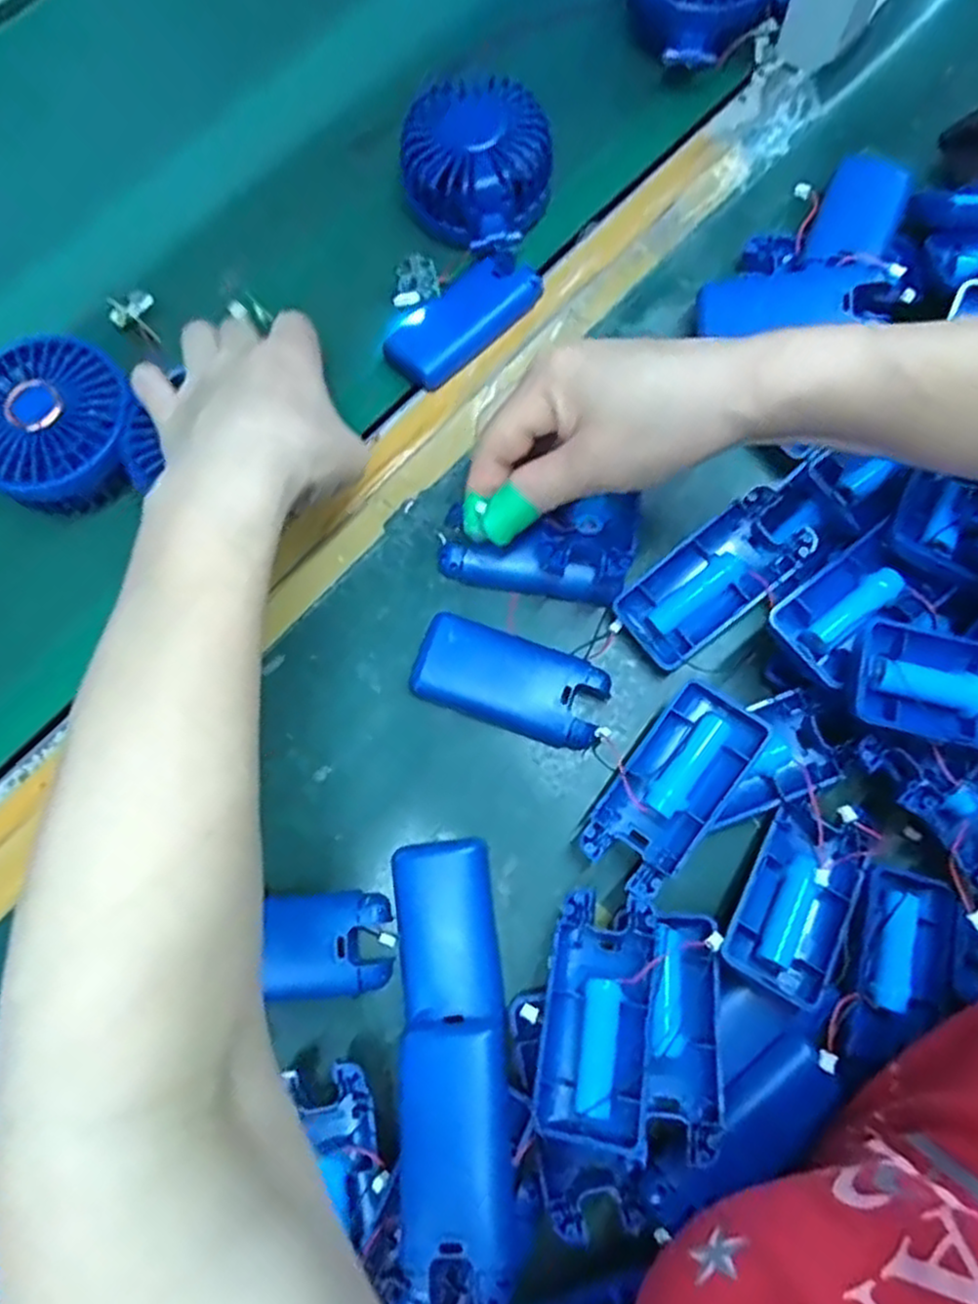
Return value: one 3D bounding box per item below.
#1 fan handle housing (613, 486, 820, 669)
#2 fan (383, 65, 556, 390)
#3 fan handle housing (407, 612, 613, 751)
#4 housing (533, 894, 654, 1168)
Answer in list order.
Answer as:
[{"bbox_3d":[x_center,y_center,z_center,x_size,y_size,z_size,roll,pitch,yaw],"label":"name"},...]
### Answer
[{"bbox_3d":[0.110,-0.034,0.373,0.091,0.020,0.045,-40,76,3],"label":"fan handle housing"},{"bbox_3d":[-0.013,-0.239,0.435,0.085,0.037,0.179,10,90,3],"label":"fan"},{"bbox_3d":[0.011,0.014,0.371,0.092,0.017,0.045,19,77,6],"label":"fan handle housing"},{"bbox_3d":[0.048,0.153,0.319,0.046,0.026,0.094,10,76,4],"label":"housing"}]

